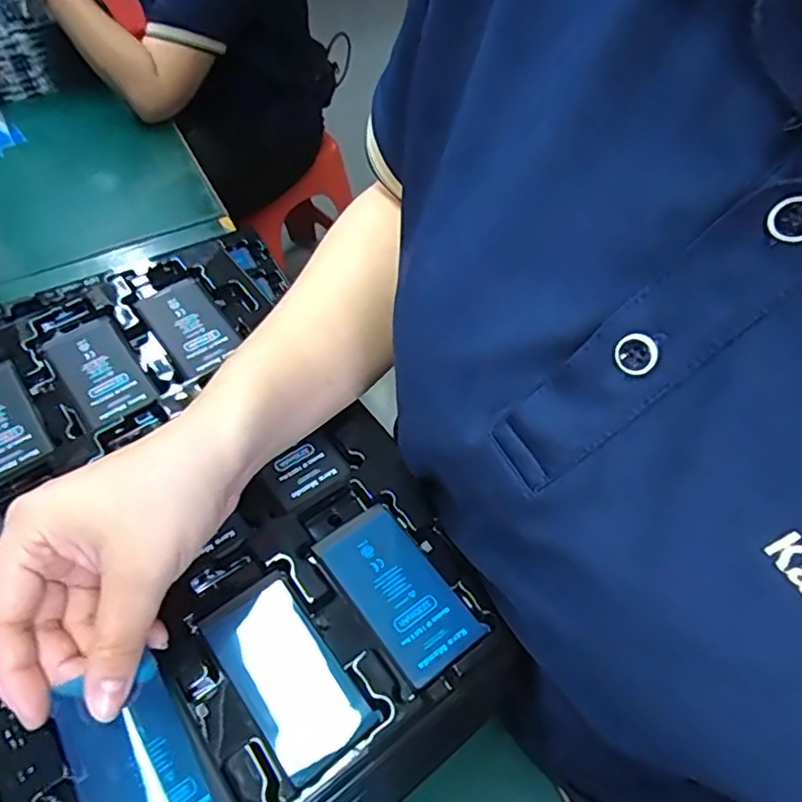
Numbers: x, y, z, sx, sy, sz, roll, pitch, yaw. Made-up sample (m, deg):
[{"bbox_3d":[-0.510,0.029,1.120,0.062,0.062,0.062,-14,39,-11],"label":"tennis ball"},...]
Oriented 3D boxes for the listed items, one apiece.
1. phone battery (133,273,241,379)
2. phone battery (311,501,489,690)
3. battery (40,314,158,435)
[{"bbox_3d":[-0.136,-0.051,0.408,0.044,0.006,0.081,-32,59,-21],"label":"phone battery"},{"bbox_3d":[-0.002,0.091,0.308,0.042,0.004,0.085,-33,60,-22],"label":"phone battery"},{"bbox_3d":[-0.185,-0.020,0.386,0.044,0.004,0.089,-32,60,-21],"label":"battery"}]

